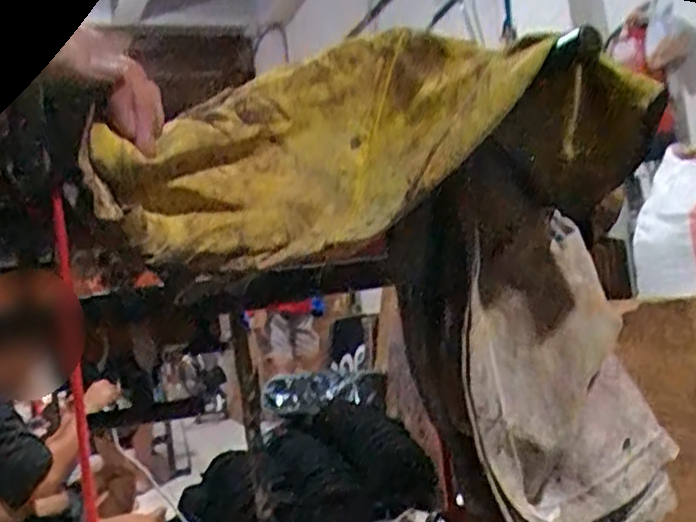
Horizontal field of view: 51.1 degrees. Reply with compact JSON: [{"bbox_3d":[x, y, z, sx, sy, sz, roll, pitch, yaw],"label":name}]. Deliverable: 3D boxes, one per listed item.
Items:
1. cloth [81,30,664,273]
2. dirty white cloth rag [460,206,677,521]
[{"bbox_3d":[0.008,-0.070,0.389,0.270,0.124,0.102,-8,-2,12],"label":"cloth"},{"bbox_3d":[0.118,0.071,0.400,0.100,0.184,0.057,-8,-2,15],"label":"dirty white cloth rag"}]

